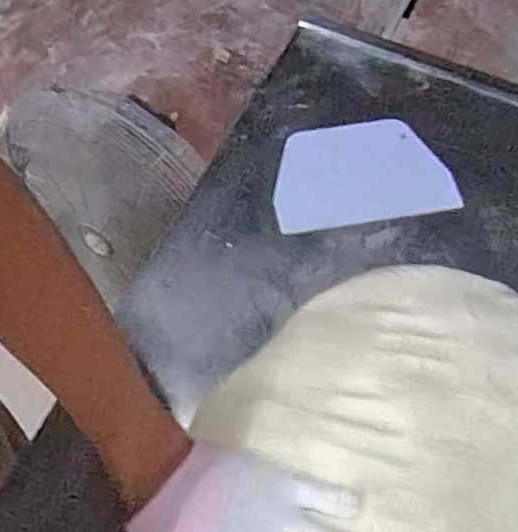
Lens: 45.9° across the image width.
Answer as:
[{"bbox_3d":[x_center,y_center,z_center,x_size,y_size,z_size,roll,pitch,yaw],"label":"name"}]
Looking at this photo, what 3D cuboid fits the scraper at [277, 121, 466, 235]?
[{"bbox_3d":[0.107,-0.103,0.658,0.188,0.006,0.126,-9,66,-6],"label":"scraper"}]

